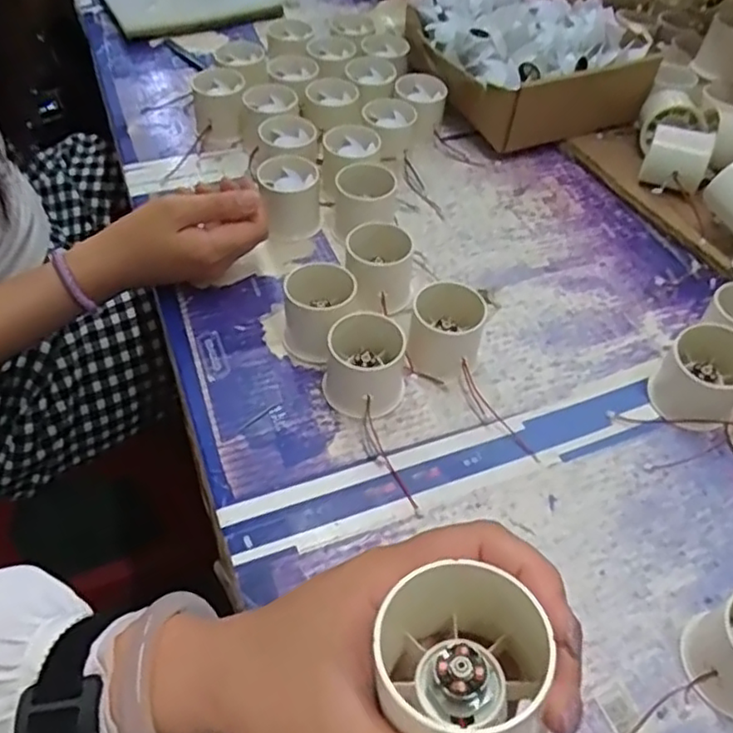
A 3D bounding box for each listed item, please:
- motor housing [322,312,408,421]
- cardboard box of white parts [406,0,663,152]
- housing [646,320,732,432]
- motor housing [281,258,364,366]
[{"bbox_3d":[0.000,0.000,0.448,0.055,0.049,0.055,4,51,0],"label":"motor housing"},{"bbox_3d":[0.157,-0.321,0.682,0.194,0.078,0.198,-17,53,-16],"label":"cardboard box of white parts"},{"bbox_3d":[0.224,0.008,0.441,0.055,0.049,0.060,32,56,21],"label":"housing"},{"bbox_3d":[-0.031,-0.039,0.469,0.056,0.048,0.058,36,58,24],"label":"motor housing"}]

